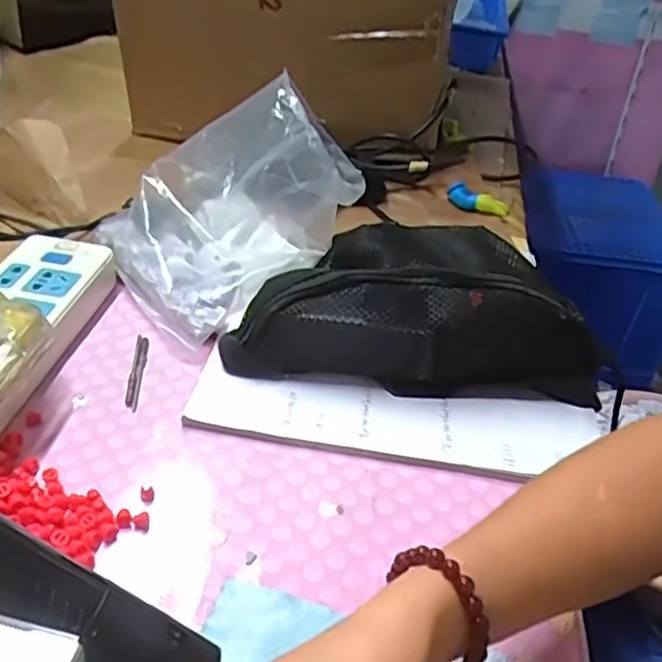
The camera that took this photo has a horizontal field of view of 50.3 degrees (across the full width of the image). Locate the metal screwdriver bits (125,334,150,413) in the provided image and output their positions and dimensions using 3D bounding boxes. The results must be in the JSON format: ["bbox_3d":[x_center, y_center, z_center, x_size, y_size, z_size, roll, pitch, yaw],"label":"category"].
[{"bbox_3d":[-0.141,0.028,0.515,0.009,0.009,0.083,0,38,-8],"label":"metal screwdriver bits"}]

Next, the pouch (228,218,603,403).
[{"bbox_3d":[0.064,-0.027,0.546,0.272,0.081,0.141,6,37,0],"label":"pouch"}]

